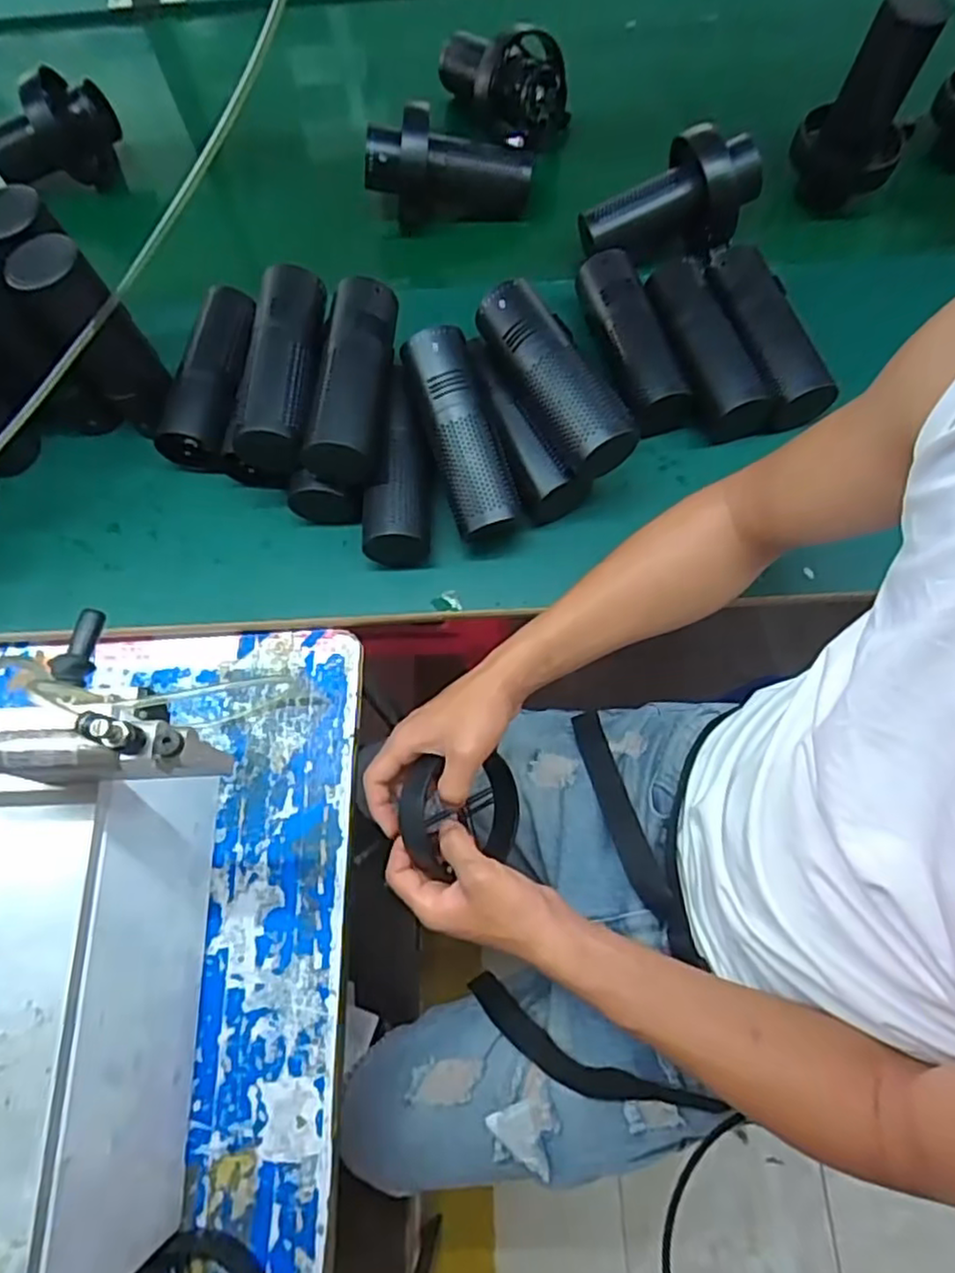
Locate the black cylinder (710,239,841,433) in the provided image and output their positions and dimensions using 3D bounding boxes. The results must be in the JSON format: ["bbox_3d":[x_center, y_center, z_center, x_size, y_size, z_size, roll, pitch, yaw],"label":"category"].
[{"bbox_3d":[0.252,-0.268,0.614,0.056,0.047,0.174,-15,69,-3],"label":"black cylinder"}]

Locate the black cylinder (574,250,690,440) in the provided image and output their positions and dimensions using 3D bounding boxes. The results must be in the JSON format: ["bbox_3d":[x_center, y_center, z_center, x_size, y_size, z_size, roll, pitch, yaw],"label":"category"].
[{"bbox_3d":[0.133,-0.257,0.603,0.055,0.049,0.168,-13,69,-3],"label":"black cylinder"}]

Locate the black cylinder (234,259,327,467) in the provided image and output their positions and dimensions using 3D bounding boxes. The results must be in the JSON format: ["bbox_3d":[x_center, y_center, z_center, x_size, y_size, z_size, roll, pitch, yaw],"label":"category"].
[{"bbox_3d":[-0.152,-0.215,0.545,0.057,0.050,0.165,5,69,4],"label":"black cylinder"}]

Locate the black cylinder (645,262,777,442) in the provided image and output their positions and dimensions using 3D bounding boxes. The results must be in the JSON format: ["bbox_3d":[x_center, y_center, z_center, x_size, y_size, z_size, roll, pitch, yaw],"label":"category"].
[{"bbox_3d":[0.195,-0.252,0.607,0.059,0.047,0.166,-16,69,-4],"label":"black cylinder"}]

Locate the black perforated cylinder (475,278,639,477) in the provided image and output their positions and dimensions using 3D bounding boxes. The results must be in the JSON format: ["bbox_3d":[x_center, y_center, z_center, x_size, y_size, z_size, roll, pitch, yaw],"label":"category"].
[{"bbox_3d":[0.059,-0.203,0.538,0.052,0.043,0.164,-30,71,-9],"label":"black perforated cylinder"}]

